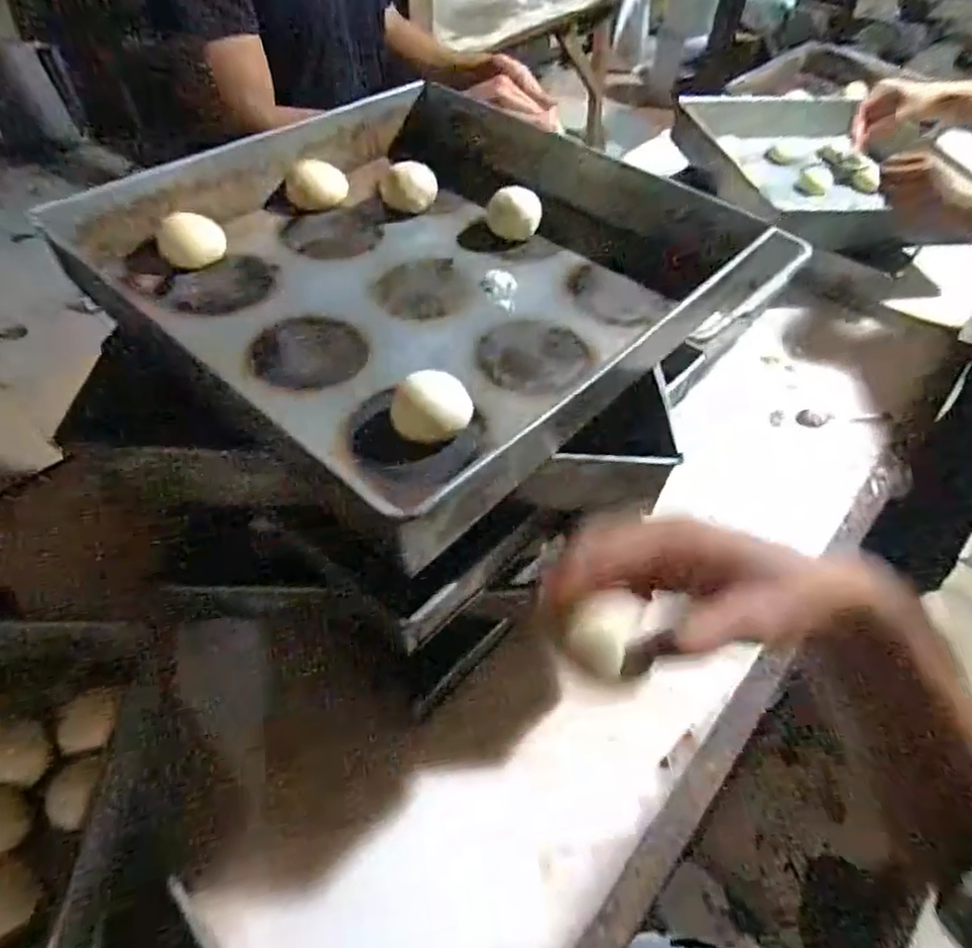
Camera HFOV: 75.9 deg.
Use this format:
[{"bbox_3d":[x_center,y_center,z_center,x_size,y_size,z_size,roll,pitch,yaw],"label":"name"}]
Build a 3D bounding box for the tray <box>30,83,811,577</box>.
[{"bbox_3d":[-0.046,-0.188,0.522,0.440,0.051,0.436,36,57,24],"label":"tray"}]

